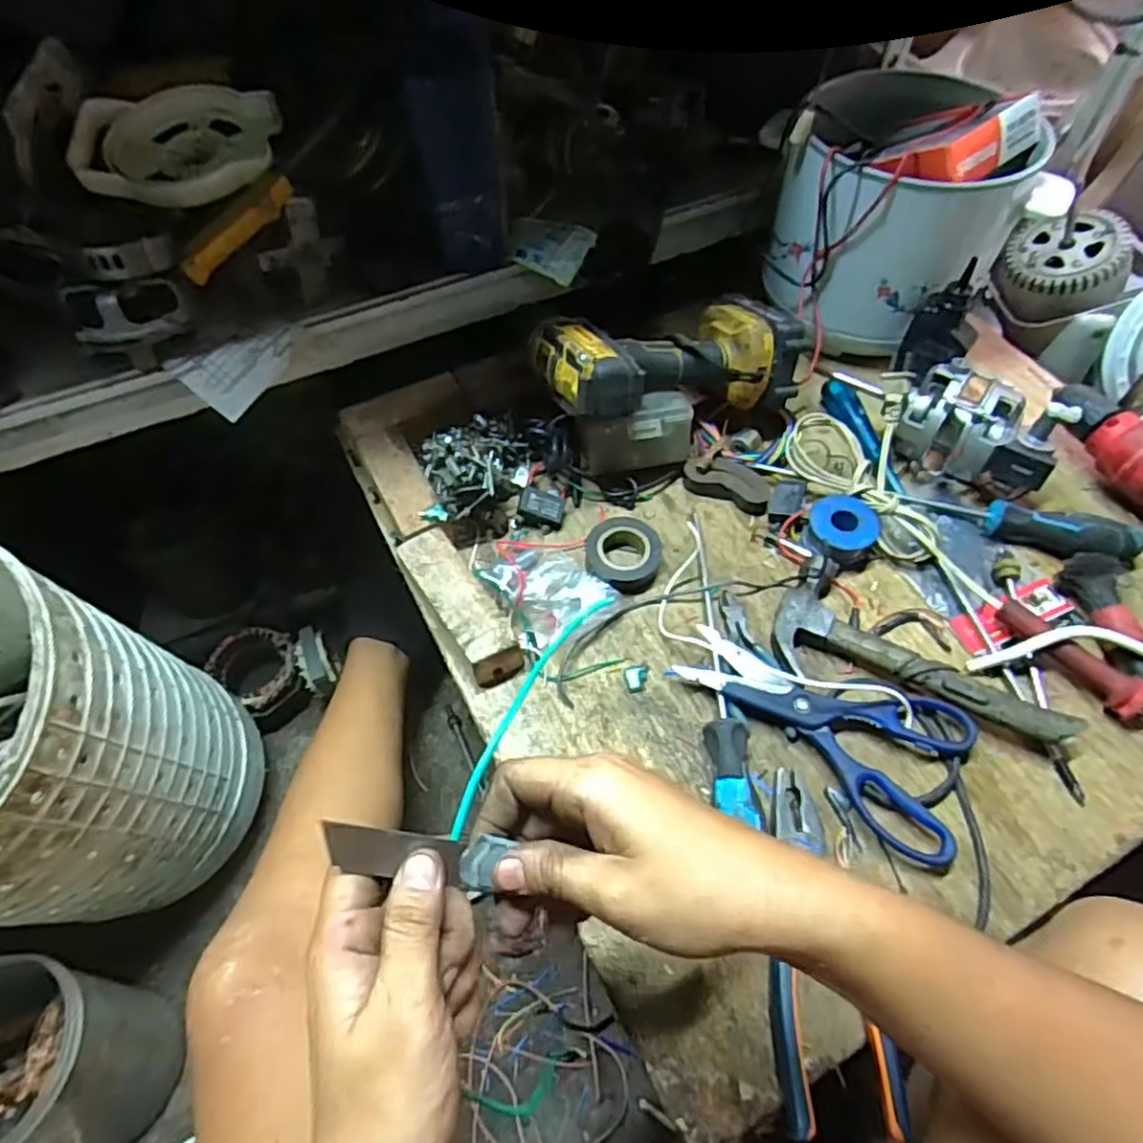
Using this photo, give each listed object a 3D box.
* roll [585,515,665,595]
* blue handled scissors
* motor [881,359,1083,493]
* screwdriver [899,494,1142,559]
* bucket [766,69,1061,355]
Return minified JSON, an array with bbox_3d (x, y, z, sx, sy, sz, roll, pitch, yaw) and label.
[{"bbox_3d":[0.042,-0.013,0.565,0.058,0.022,0.060,0,57,0],"label":"roll"},{"bbox_3d":[0.186,0.096,0.491,0.204,0.018,0.105,38,64,22],"label":"blue handled scissors"},{"bbox_3d":[0.327,-0.122,0.585,0.141,0.076,0.067,30,62,18],"label":"motor"},{"bbox_3d":[0.364,-0.040,0.566,0.172,0.029,0.037,19,59,12],"label":"screwdriver"},{"bbox_3d":[0.298,-0.338,0.665,0.197,0.178,0.197,0,57,0],"label":"bucket"}]

